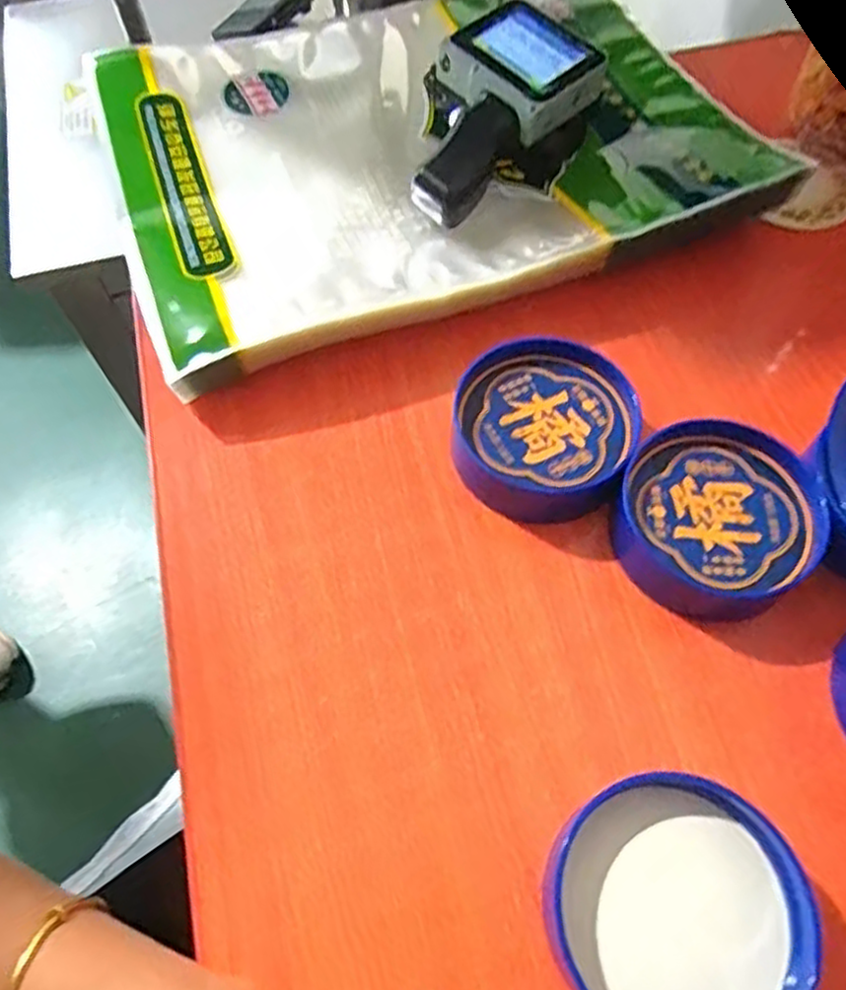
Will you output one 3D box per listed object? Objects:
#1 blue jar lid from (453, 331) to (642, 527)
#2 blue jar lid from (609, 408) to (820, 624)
[{"bbox_3d":[0.065,-0.037,0.384,0.089,0.027,0.100,34,67,17],"label":"blue jar lid"},{"bbox_3d":[0.144,0.008,0.361,0.088,0.028,0.099,30,66,15],"label":"blue jar lid"}]

